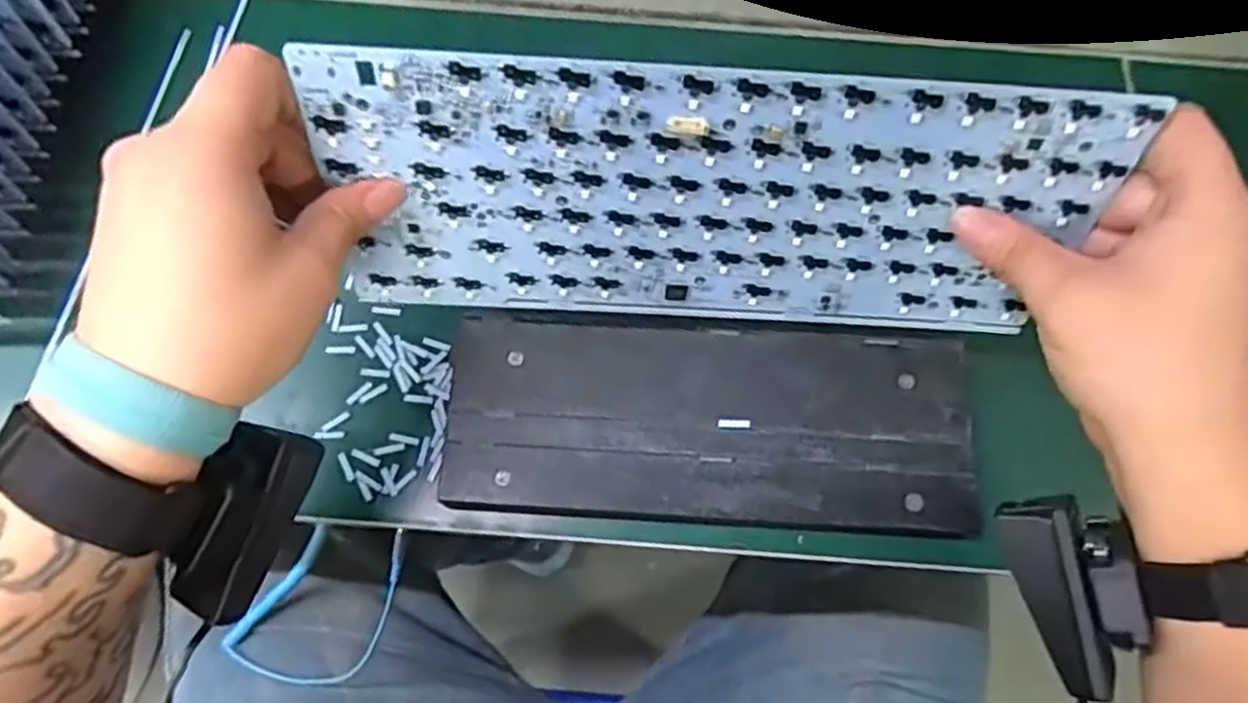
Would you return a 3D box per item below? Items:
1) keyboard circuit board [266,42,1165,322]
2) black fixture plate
[{"bbox_3d":[0.036,-0.057,0.313,0.300,0.124,0.004,3,50,-2],"label":"keyboard circuit board"},{"bbox_3d":[0.041,0.033,0.362,0.244,0.010,0.093,4,71,0],"label":"black fixture plate"}]

